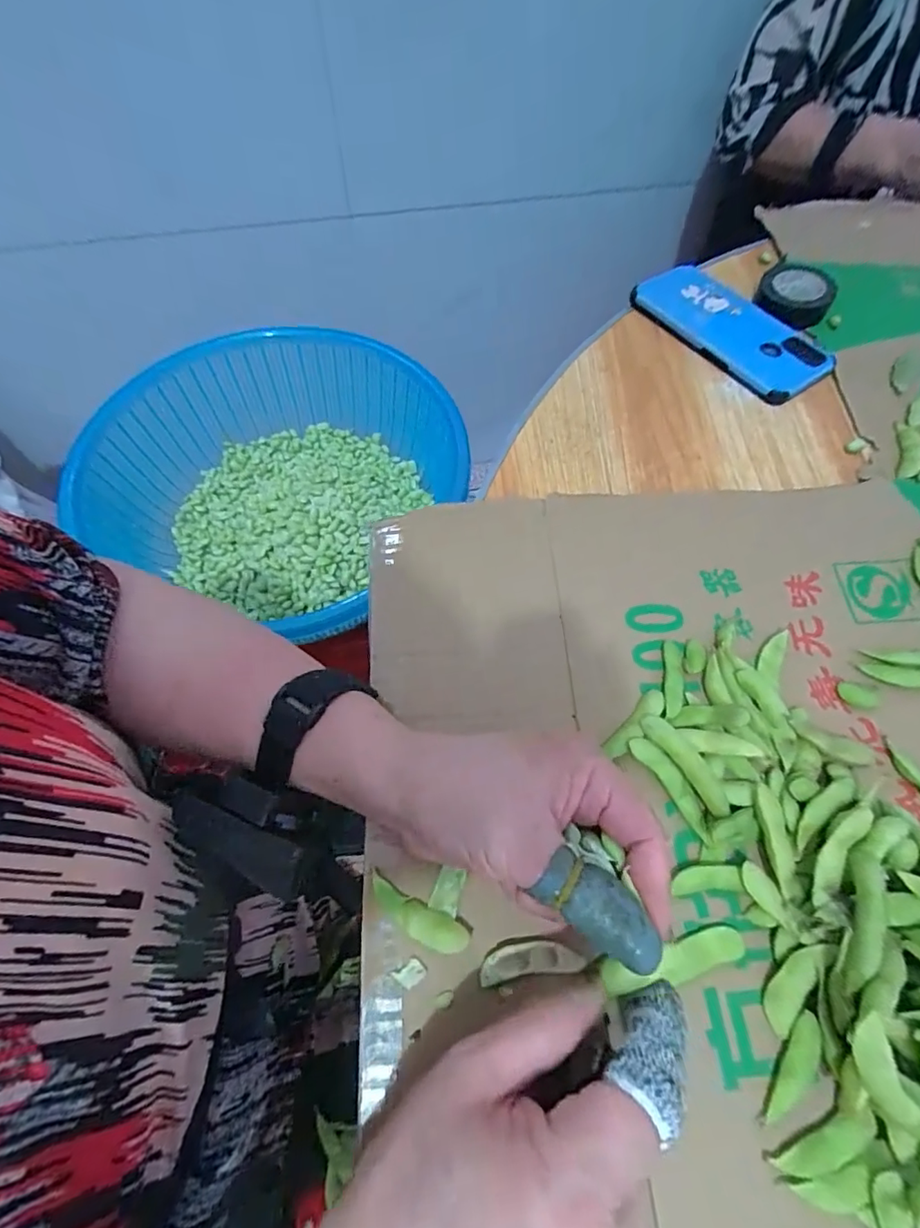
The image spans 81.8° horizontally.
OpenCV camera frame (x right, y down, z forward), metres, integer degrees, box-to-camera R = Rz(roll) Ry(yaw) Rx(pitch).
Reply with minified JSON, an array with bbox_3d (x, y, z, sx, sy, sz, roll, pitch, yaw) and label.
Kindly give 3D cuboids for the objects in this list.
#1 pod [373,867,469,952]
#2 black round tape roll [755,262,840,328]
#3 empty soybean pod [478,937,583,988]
[{"bbox_3d":[-0.021,0.142,0.249,0.052,0.004,0.015,24,65,13],"label":"pod"},{"bbox_3d":[0.292,-0.279,0.462,0.060,0.018,0.066,0,62,1],"label":"black round tape roll"},{"bbox_3d":[0.032,0.157,0.243,0.046,0.004,0.015,-8,62,-3],"label":"empty soybean pod"}]

